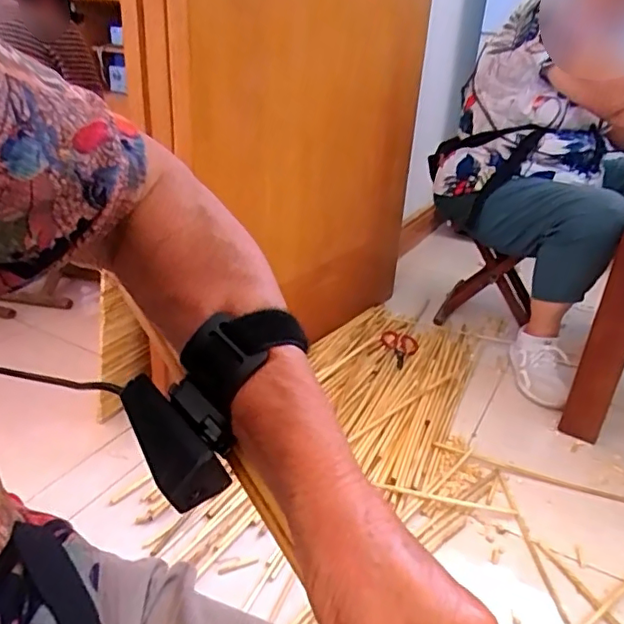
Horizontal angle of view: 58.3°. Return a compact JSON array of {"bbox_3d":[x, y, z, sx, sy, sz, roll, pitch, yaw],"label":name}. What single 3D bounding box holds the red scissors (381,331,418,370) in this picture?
[{"bbox_3d":[0.218,0.091,1.411,0.094,0.018,0.176,9,28,11],"label":"red scissors"}]

